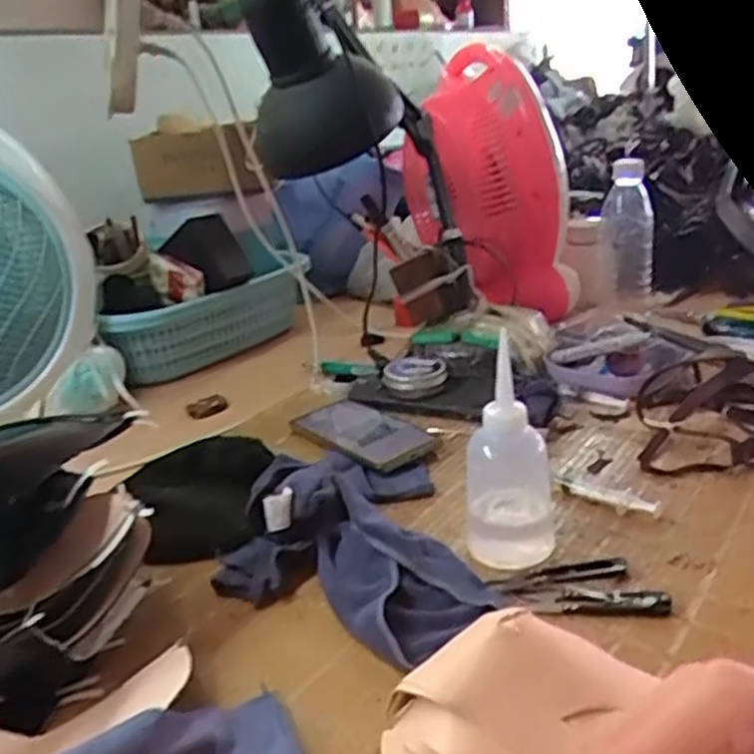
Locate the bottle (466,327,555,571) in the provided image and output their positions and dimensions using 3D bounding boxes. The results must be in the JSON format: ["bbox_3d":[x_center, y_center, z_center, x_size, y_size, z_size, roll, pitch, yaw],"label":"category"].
[{"bbox_3d":[0.092,0.054,0.550,0.059,0.155,0.044,-3,22,7],"label":"bottle"}]

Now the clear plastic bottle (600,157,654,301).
[{"bbox_3d":[0.313,-0.172,0.963,0.058,0.187,0.054,1,23,17],"label":"clear plastic bottle"}]

